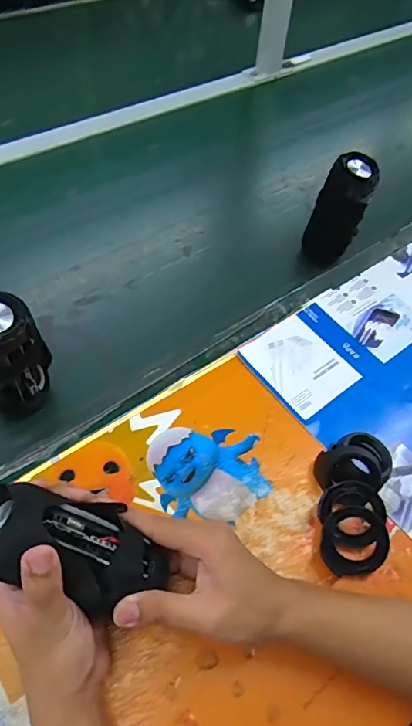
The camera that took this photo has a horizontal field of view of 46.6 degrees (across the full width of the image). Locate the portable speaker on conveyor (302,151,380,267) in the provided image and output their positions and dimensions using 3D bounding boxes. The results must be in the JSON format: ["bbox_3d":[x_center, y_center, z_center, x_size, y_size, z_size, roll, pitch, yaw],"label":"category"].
[{"bbox_3d":[0.186,-0.209,0.665,0.075,0.140,0.058,17,56,8],"label":"portable speaker on conveyor"}]

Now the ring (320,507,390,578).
[{"bbox_3d":[0.142,0.171,0.458,0.061,0.009,0.063,-3,70,10],"label":"ring"}]

